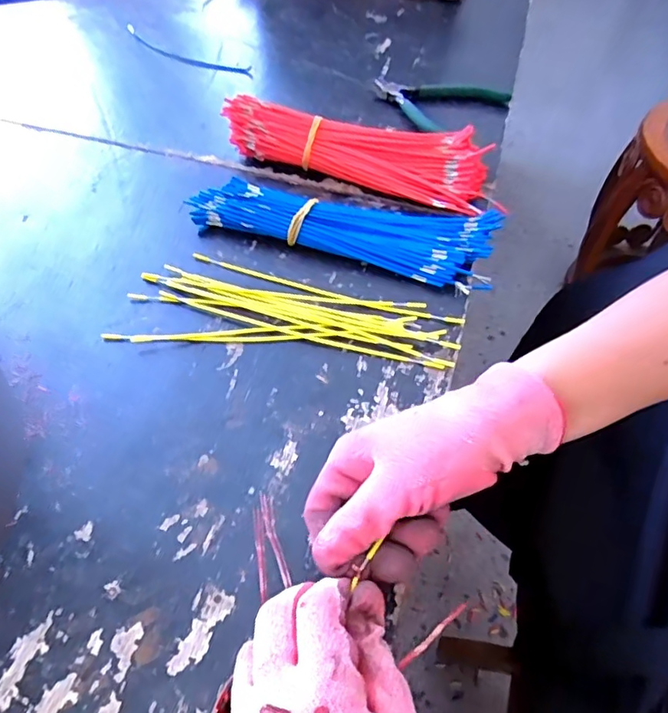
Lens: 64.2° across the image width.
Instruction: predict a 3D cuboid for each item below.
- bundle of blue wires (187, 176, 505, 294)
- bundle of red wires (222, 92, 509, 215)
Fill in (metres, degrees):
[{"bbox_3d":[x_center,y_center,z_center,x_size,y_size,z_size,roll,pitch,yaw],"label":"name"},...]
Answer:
[{"bbox_3d":[0.007,-0.115,0.465,0.260,0.025,0.079,13,56,7],"label":"bundle of blue wires"},{"bbox_3d":[0.022,-0.195,0.509,0.259,0.044,0.073,18,56,11],"label":"bundle of red wires"}]

